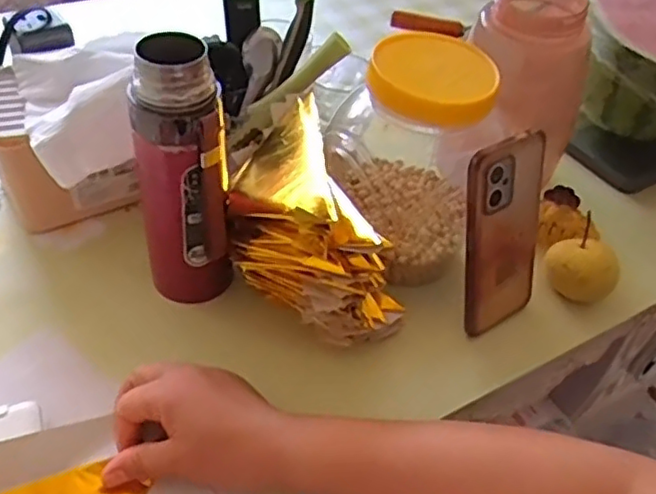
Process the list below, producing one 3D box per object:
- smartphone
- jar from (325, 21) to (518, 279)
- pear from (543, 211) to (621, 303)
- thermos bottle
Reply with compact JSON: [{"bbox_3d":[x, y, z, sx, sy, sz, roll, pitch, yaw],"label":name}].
[{"bbox_3d":[0.141,-0.008,0.512,0.080,0.167,0.011,-27,38,-24],"label":"smartphone"},{"bbox_3d":[0.073,-0.073,0.548,0.120,0.181,0.110,3,45,-3],"label":"jar"},{"bbox_3d":[0.227,0.020,0.580,0.062,0.056,0.051,29,49,21],"label":"pear"},{"bbox_3d":[-0.107,-0.043,0.483,0.063,0.213,0.056,-4,46,-10],"label":"thermos bottle"}]

